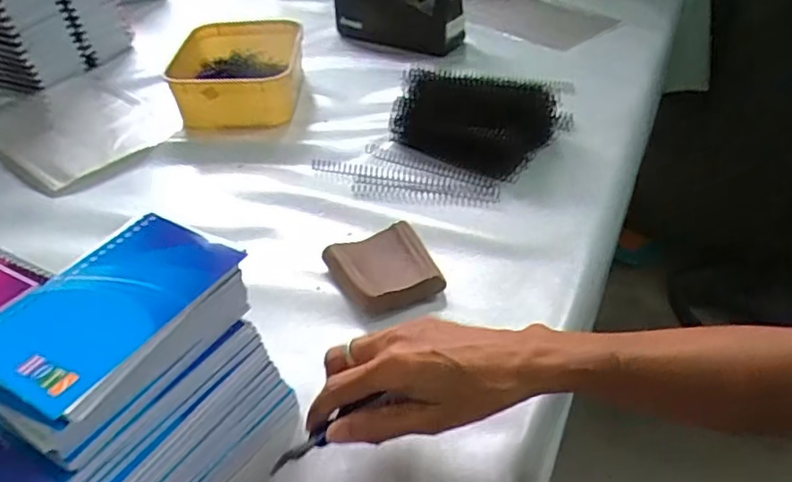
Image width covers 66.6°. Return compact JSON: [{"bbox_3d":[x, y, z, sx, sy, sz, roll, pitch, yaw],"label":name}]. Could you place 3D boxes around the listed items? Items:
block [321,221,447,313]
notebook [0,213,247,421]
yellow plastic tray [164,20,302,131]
[{"bbox_3d":[-0.007,0.023,0.523,0.086,0.021,0.087,-19,42,-20],"label":"block"},{"bbox_3d":[-0.153,0.032,0.324,0.083,0.008,0.127,18,43,23],"label":"notebook"},{"bbox_3d":[-0.207,-0.218,0.778,0.170,0.059,0.198,-5,39,-4],"label":"yellow plastic tray"}]

